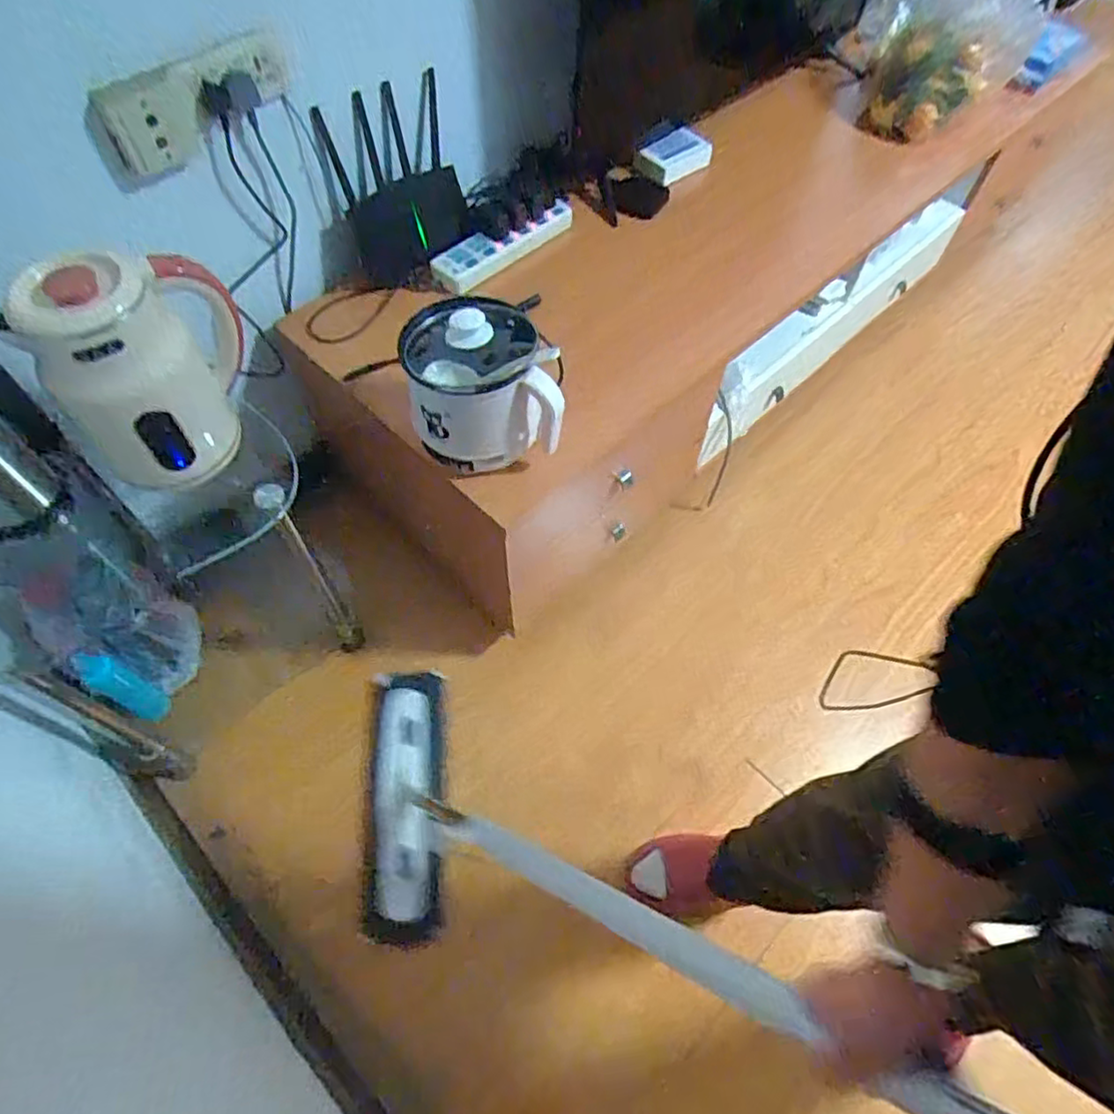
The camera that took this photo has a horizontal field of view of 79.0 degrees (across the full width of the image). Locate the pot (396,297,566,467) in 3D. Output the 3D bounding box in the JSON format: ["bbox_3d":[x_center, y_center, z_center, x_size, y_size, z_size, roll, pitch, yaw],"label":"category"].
[{"bbox_3d":[-0.096,-0.221,0.845,0.171,0.163,0.154,-9,59,-7],"label":"pot"}]

